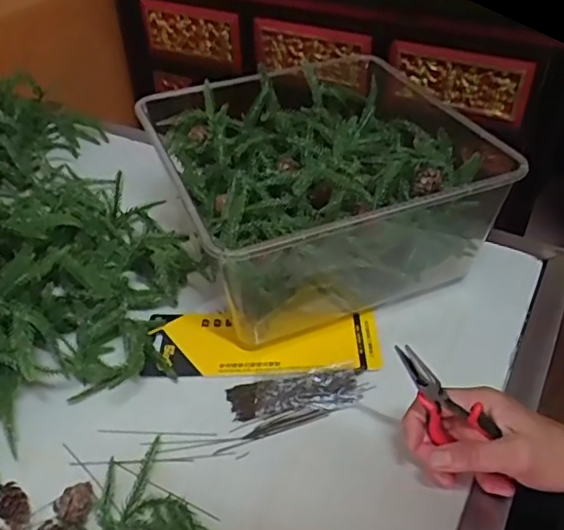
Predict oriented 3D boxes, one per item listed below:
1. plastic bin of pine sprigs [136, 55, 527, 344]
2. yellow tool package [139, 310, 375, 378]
[{"bbox_3d":[0.037,-0.084,0.619,0.283,0.157,0.306,-17,44,-17],"label":"plastic bin of pine sprigs"},{"bbox_3d":[-0.018,0.072,0.554,0.216,0.012,0.075,1,42,2],"label":"yellow tool package"}]

